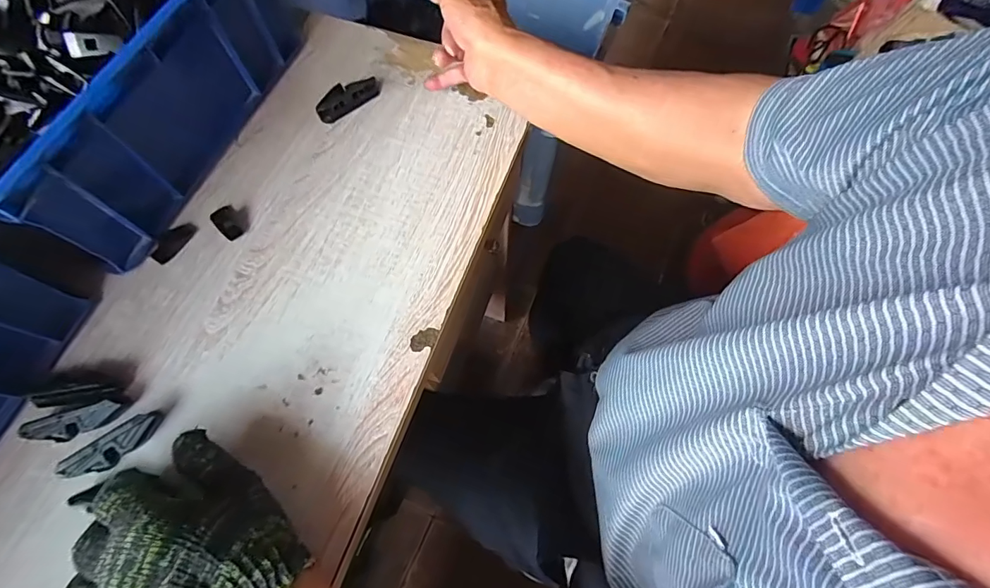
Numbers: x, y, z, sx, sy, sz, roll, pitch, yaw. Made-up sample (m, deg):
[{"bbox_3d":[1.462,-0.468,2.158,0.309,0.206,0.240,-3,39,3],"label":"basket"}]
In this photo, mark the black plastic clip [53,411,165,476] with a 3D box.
[{"bbox_3d":[-0.301,0.120,0.349,0.070,0.016,0.020,-36,72,-14],"label":"black plastic clip"}]

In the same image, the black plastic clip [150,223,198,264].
[{"bbox_3d":[-0.314,-0.052,0.433,0.019,0.009,0.047,28,70,11],"label":"black plastic clip"}]

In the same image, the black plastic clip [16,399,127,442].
[{"bbox_3d":[-0.338,0.103,0.356,0.070,0.015,0.020,-18,69,-8],"label":"black plastic clip"}]

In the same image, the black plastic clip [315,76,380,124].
[{"bbox_3d":[-0.163,-0.217,0.490,0.074,0.016,0.028,-33,72,-13],"label":"black plastic clip"}]

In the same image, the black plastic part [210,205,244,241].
[{"bbox_3d":[-0.258,-0.069,0.430,0.022,0.005,0.037,-38,73,-15],"label":"black plastic part"}]

